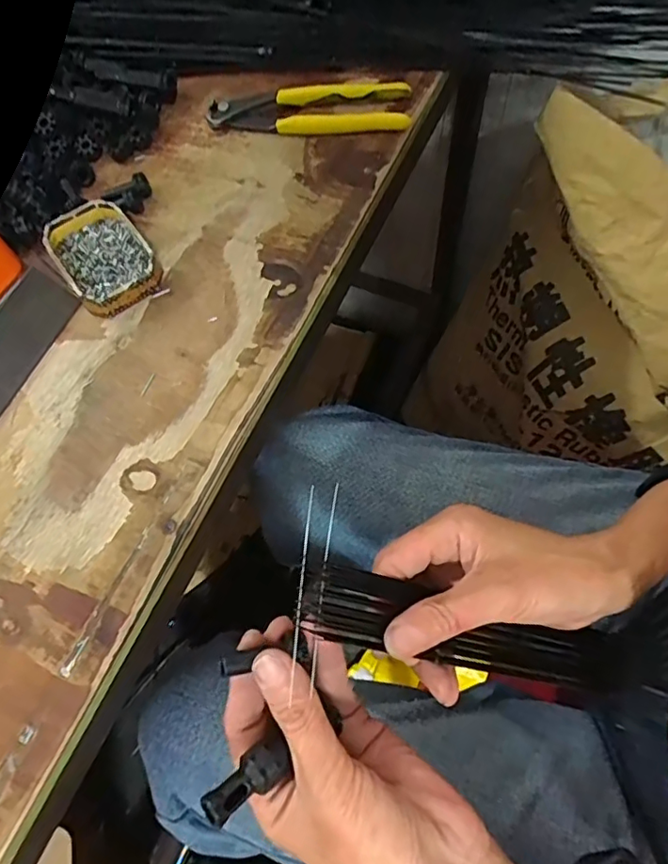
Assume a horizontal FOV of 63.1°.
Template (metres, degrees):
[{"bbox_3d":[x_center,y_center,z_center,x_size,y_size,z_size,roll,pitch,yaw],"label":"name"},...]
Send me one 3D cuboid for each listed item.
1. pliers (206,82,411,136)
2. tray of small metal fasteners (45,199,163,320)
[{"bbox_3d":[-0.021,-0.266,0.446,0.160,0.019,0.047,6,67,6],"label":"pliers"},{"bbox_3d":[-0.169,-0.127,0.399,0.059,0.024,0.089,-34,69,-11],"label":"tray of small metal fasteners"}]

